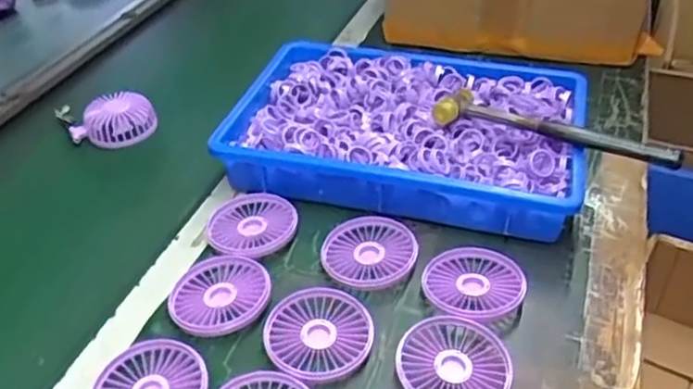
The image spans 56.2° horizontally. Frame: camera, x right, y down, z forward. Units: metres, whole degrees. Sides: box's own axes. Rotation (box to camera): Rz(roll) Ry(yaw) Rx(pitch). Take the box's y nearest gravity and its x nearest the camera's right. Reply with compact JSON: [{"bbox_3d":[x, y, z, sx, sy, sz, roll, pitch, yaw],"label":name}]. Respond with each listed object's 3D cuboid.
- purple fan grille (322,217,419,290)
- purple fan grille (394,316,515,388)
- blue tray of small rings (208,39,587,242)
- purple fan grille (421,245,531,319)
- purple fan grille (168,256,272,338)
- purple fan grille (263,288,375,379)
[{"bbox_3d":[0.021,0.055,0.606,0.085,0.018,0.079,-30,46,-29],"label":"purple fan grille"},{"bbox_3d":[0.084,0.137,0.509,0.086,0.021,0.085,-2,39,2],"label":"purple fan grille"},{"bbox_3d":[0.064,-0.070,0.725,0.379,0.076,0.250,7,40,13],"label":"blue tray of small rings"},{"bbox_3d":[0.113,0.079,0.574,0.087,0.023,0.082,-2,39,2],"label":"purple fan grille"},{"bbox_3d":[-0.108,0.088,0.568,0.081,0.020,0.086,-2,39,2],"label":"purple fan grille"},{"bbox_3d":[-0.023,0.113,0.534,0.088,0.011,0.083,-2,39,2],"label":"purple fan grille"}]

